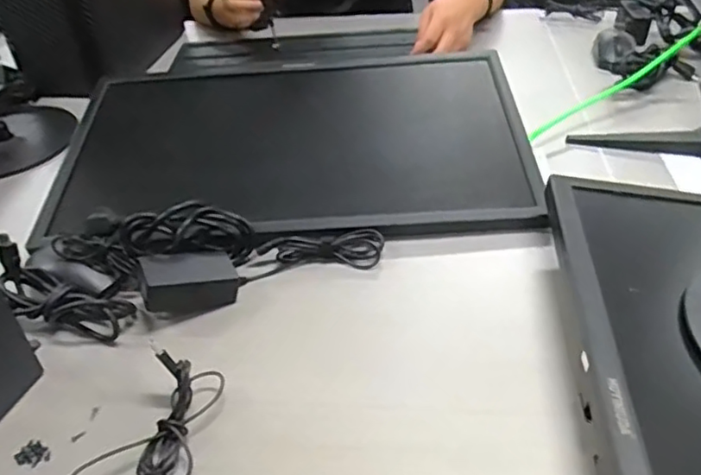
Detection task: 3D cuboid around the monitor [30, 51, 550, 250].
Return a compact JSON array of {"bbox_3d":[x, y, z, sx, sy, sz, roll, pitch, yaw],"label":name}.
[{"bbox_3d":[-0.072,-0.123,0.759,0.544,0.064,0.321,-5,38,0],"label":"monitor"}]

